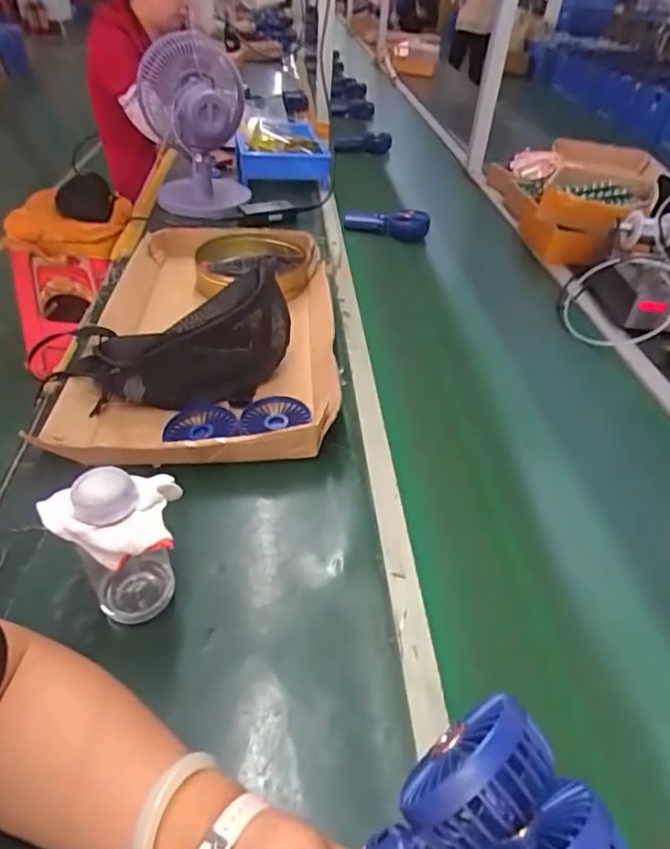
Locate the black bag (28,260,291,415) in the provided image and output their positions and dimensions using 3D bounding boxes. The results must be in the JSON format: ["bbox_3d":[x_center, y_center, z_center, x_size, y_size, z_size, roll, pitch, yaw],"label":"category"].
[{"bbox_3d":[-0.201,-0.102,0.692,0.298,0.119,0.128,-10,43,-14],"label":"black bag"}]

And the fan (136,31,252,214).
[{"bbox_3d":[-0.280,-0.588,1.107,0.202,0.266,0.203,-6,42,-10],"label":"fan"}]

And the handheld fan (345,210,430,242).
[{"bbox_3d":[0.117,-0.430,1.175,0.178,0.059,0.059,6,41,3],"label":"handheld fan"}]

